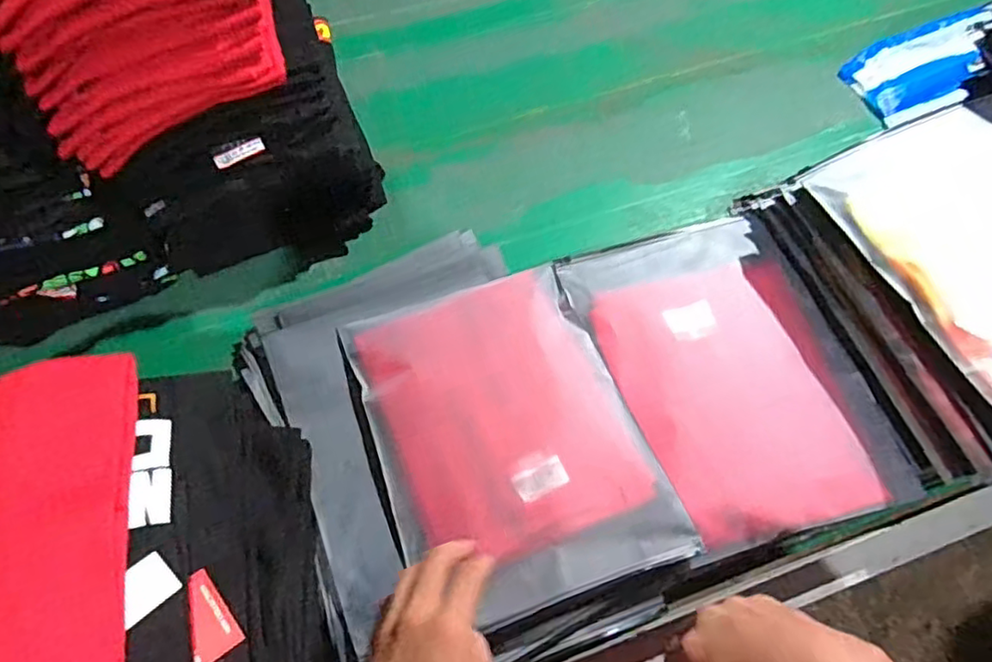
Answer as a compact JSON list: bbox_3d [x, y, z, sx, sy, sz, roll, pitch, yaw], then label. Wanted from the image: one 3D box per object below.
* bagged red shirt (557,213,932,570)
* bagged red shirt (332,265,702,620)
[{"bbox_3d":[0.238,0.033,0.638,0.233,0.027,0.337,-17,65,-8],"label":"bagged red shirt"},{"bbox_3d":[0.008,0.094,0.612,0.243,0.027,0.324,-19,65,-9],"label":"bagged red shirt"}]

